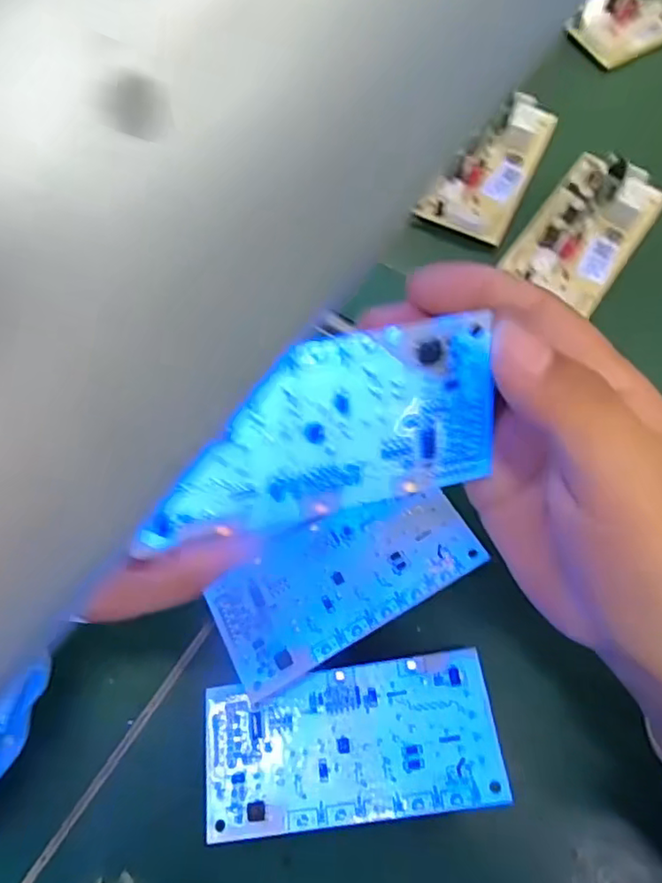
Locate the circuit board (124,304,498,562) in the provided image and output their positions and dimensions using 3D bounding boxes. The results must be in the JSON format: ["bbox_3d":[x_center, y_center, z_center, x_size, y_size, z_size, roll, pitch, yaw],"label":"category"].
[{"bbox_3d":[-0.003,-0.002,0.177,0.106,0.055,0.004,-13,28,-8],"label":"circuit board"}]

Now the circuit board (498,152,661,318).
[{"bbox_3d":[0.147,-0.123,0.340,0.057,0.020,0.097,35,74,12],"label":"circuit board"}]

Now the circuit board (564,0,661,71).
[{"bbox_3d":[0.216,-0.297,0.409,0.115,0.016,0.049,-30,73,-10],"label":"circuit board"}]

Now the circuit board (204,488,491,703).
[{"bbox_3d":[0.004,0.057,0.258,0.112,0.011,0.053,-28,73,-9],"label":"circuit board"}]

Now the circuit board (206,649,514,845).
[{"bbox_3d":[0.008,0.119,0.237,0.113,0.004,0.055,-9,58,2],"label":"circuit board"}]

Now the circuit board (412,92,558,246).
[{"bbox_3d":[0.097,-0.170,0.361,0.050,0.015,0.109,25,72,9],"label":"circuit board"}]

